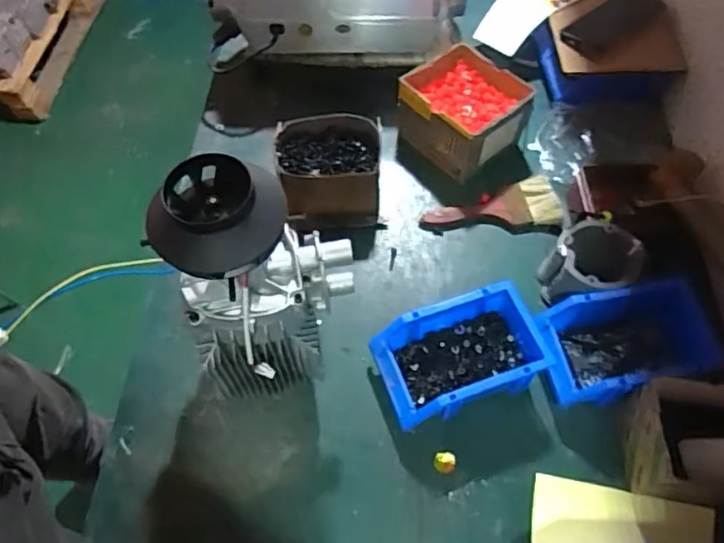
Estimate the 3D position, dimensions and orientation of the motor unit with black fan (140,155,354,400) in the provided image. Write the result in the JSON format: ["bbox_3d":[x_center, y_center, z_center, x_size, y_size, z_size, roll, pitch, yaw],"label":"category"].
[{"bbox_3d":[-0.086,0.028,0.537,0.155,0.295,0.103,-6,61,-4],"label":"motor unit with black fan"}]

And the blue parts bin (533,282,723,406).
[{"bbox_3d":[0.309,0.087,0.658,0.195,0.079,0.123,-8,61,-5],"label":"blue parts bin"}]

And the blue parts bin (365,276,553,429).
[{"bbox_3d":[0.114,0.098,0.656,0.182,0.075,0.120,-17,62,-10],"label":"blue parts bin"}]

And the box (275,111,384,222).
[{"bbox_3d":[-0.046,-0.143,0.780,0.137,0.090,0.112,2,61,1],"label":"box"}]

